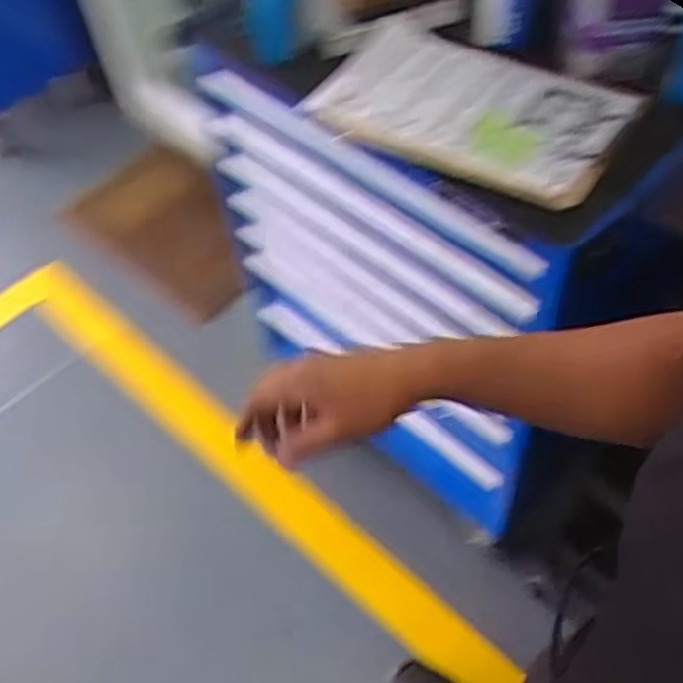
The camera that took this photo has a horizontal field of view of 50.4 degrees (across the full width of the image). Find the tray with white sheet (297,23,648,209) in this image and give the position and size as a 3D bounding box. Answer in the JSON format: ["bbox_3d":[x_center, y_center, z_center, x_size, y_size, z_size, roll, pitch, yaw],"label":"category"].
[{"bbox_3d":[0.162,-0.295,0.894,0.357,0.030,0.248,27,60,23],"label":"tray with white sheet"}]

